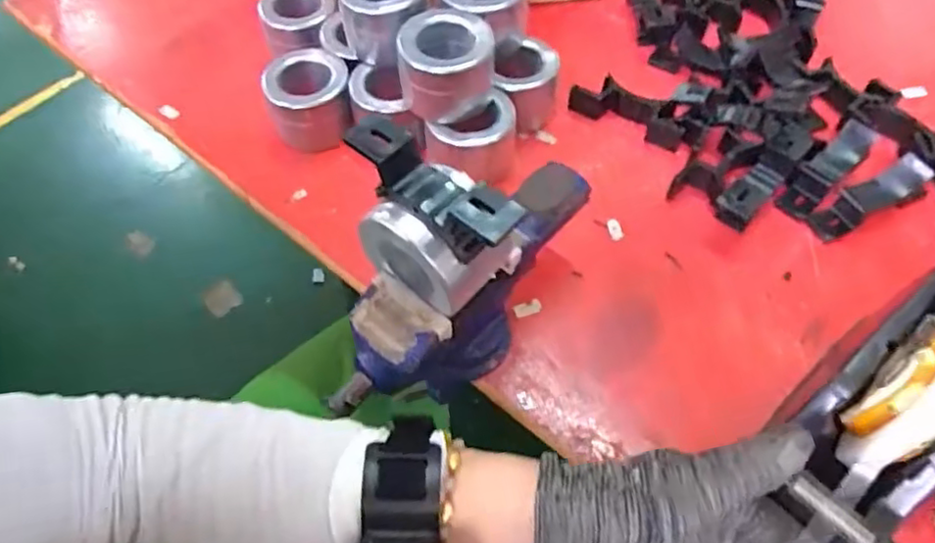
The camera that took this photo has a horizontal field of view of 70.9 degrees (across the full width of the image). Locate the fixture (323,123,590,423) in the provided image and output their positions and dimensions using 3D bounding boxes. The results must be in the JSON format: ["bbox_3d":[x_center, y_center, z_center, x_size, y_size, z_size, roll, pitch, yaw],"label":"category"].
[{"bbox_3d":[-0.005,-0.010,0.399,0.099,0.175,0.185,19,59,14],"label":"fixture"}]

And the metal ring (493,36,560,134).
[{"bbox_3d":[0.050,-0.157,0.564,0.054,0.058,0.058,-1,57,1],"label":"metal ring"}]

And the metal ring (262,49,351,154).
[{"bbox_3d":[-0.132,-0.142,0.555,0.068,0.054,0.070,-9,57,-4],"label":"metal ring"}]

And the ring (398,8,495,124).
[{"bbox_3d":[-0.015,-0.154,0.500,0.068,0.059,0.068,1,57,3],"label":"ring"}]

